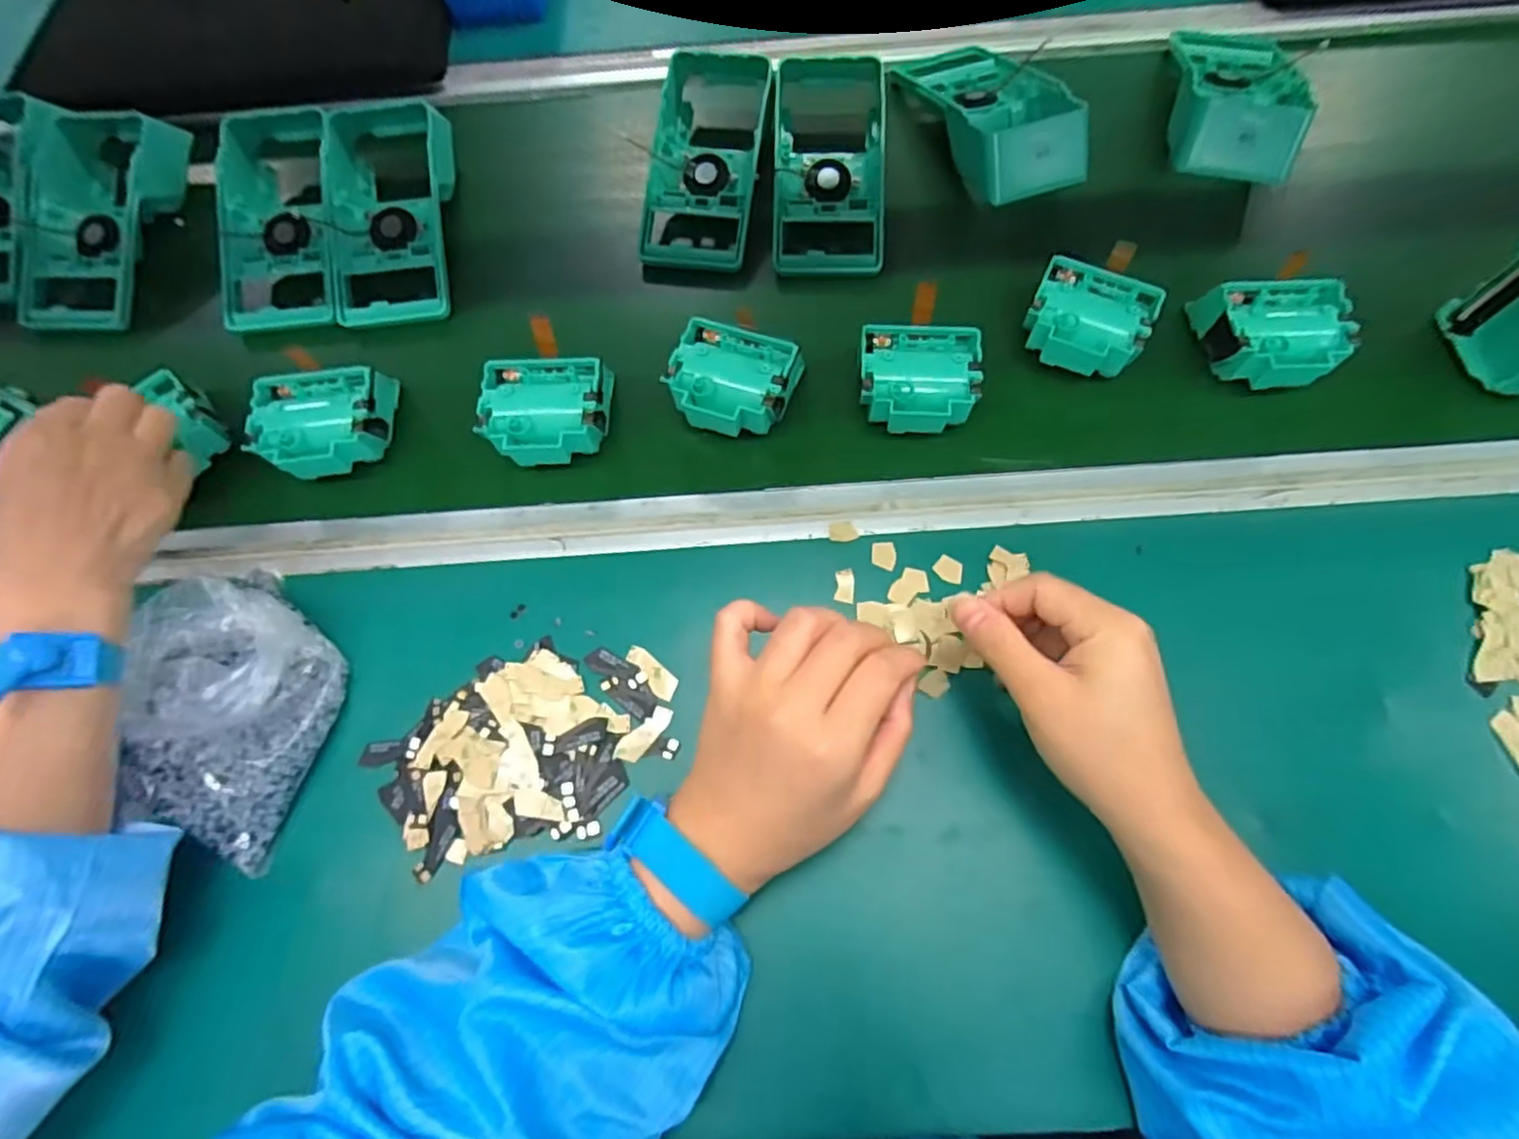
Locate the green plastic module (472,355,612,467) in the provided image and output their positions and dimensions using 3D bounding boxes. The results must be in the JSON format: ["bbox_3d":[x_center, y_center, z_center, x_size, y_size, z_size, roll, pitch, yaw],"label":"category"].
[{"bbox_3d":[-0.136,-0.100,0.445,0.075,0.044,0.069,-3,69,2],"label":"green plastic module"}]

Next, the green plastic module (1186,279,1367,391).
[{"bbox_3d":[0.326,-0.149,0.441,0.079,0.044,0.074,8,71,6],"label":"green plastic module"}]

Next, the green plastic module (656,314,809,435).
[{"bbox_3d":[-0.018,-0.117,0.447,0.076,0.041,0.068,20,71,10],"label":"green plastic module"}]

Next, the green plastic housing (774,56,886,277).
[{"bbox_3d":[0.052,-0.307,0.513,0.080,0.048,0.183,0,72,7],"label":"green plastic housing"}]

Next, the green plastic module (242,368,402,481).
[{"bbox_3d":[-0.283,-0.093,0.448,0.075,0.041,0.069,-8,69,0],"label":"green plastic module"}]

